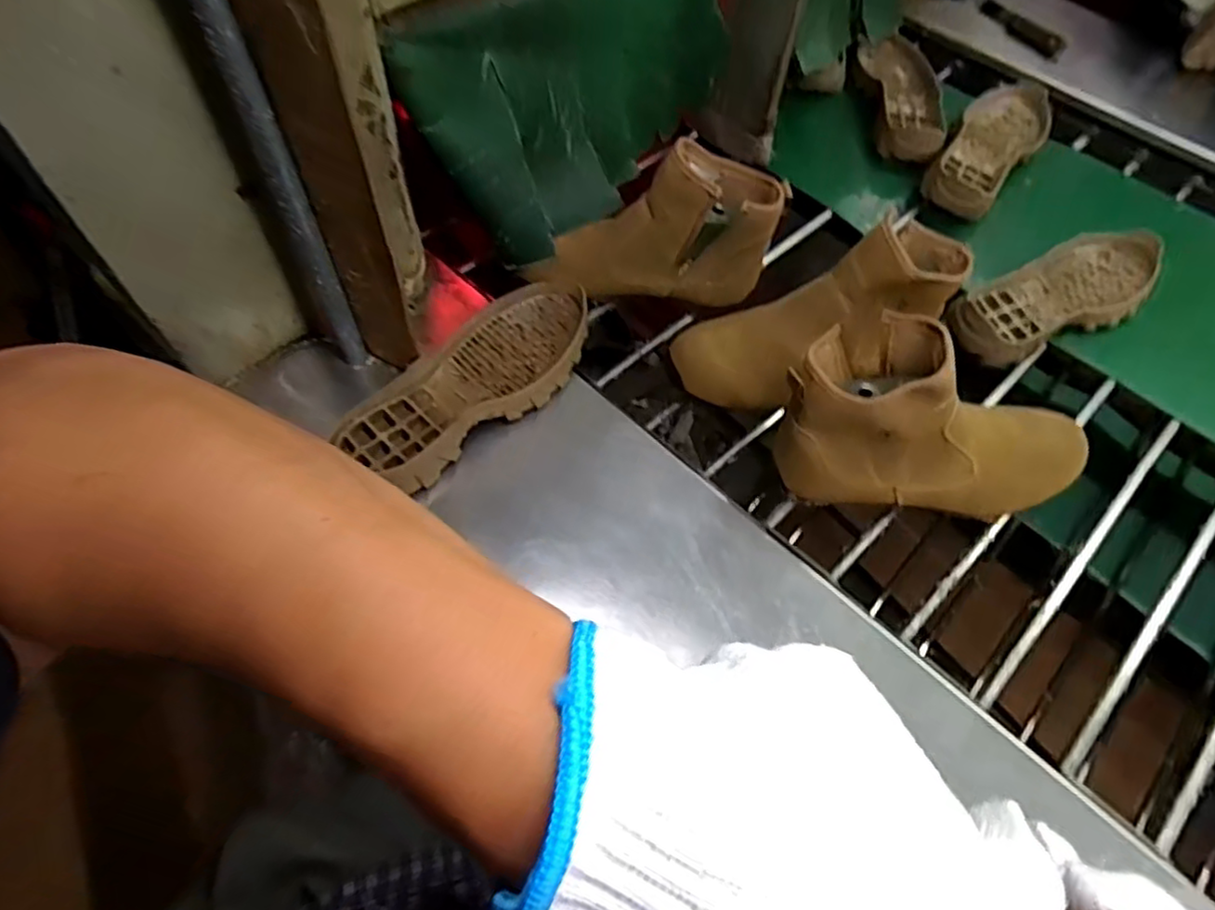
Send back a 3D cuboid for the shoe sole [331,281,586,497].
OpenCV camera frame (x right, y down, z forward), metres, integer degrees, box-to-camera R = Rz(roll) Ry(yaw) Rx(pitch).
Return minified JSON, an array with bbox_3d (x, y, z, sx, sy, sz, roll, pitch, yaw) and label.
[{"bbox_3d":[-0.108,-0.064,0.578,0.105,0.045,0.268,31,64,15],"label":"shoe sole"}]

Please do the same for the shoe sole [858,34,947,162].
[{"bbox_3d":[0.385,-0.476,0.882,0.101,0.038,0.249,4,61,0],"label":"shoe sole"}]

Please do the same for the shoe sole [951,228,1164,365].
[{"bbox_3d":[0.485,-0.169,0.716,0.285,0.042,0.106,-31,66,-18],"label":"shoe sole"}]

